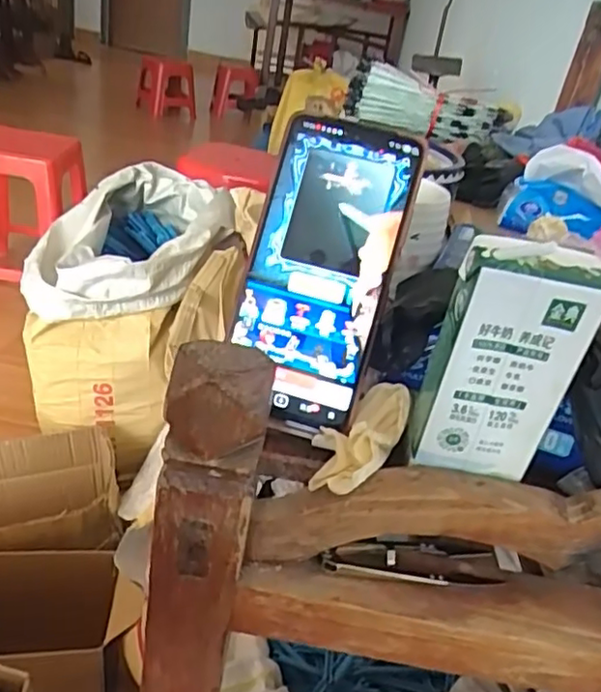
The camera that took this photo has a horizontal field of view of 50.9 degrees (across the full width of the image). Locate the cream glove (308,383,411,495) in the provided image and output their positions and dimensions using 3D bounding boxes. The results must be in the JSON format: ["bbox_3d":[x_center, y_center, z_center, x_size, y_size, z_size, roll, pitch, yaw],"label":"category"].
[{"bbox_3d":[0.030,0.045,0.327,0.036,0.026,0.069,21,31,18],"label":"cream glove"}]

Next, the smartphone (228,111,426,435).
[{"bbox_3d":[0.011,-0.040,0.337,0.077,0.163,0.009,11,-3,9],"label":"smartphone"}]

